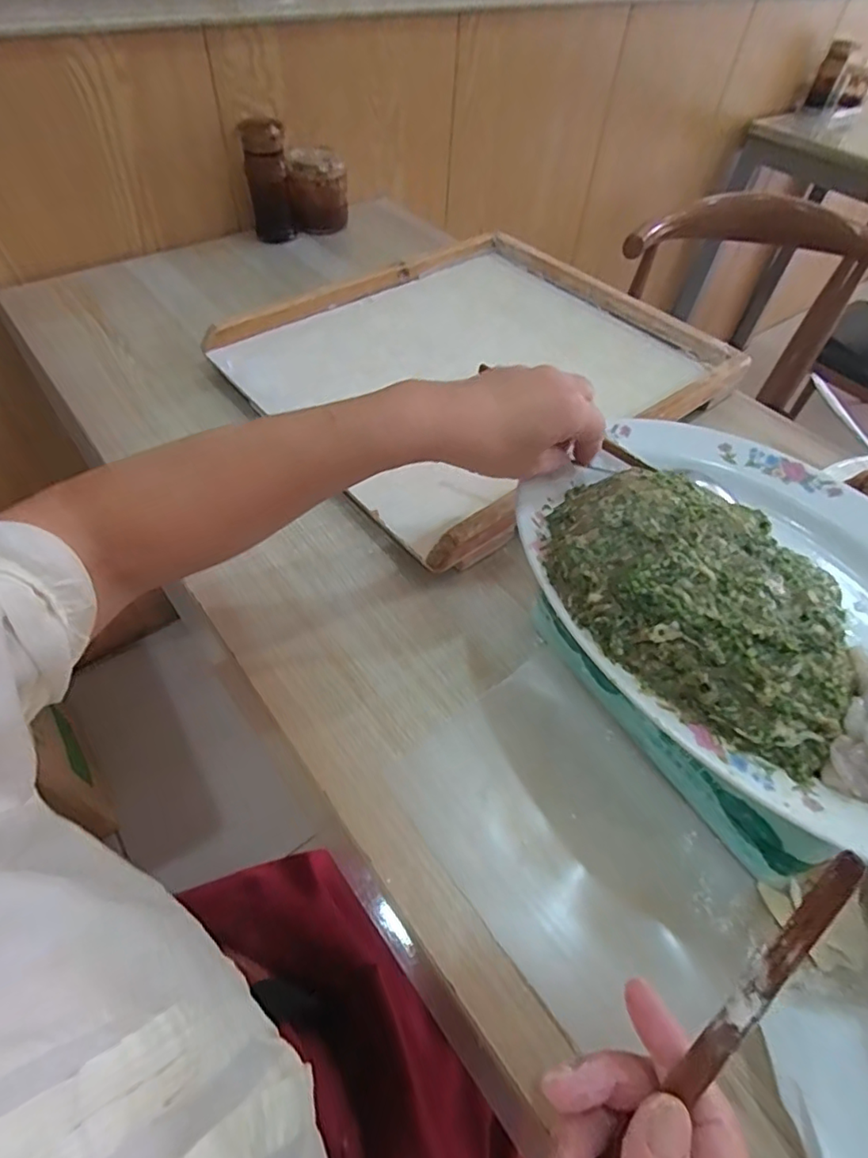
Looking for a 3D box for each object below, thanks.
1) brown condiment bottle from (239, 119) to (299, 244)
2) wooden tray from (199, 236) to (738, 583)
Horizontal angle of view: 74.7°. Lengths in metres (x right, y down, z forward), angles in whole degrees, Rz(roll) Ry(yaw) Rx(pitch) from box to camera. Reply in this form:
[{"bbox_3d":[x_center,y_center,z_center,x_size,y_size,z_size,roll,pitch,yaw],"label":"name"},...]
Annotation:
[{"bbox_3d":[-0.226,-0.540,0.782,0.057,0.139,0.048,-10,53,-11],"label":"brown condiment bottle"},{"bbox_3d":[0.051,-0.236,0.618,0.453,0.041,0.393,-33,61,-26],"label":"wooden tray"}]

